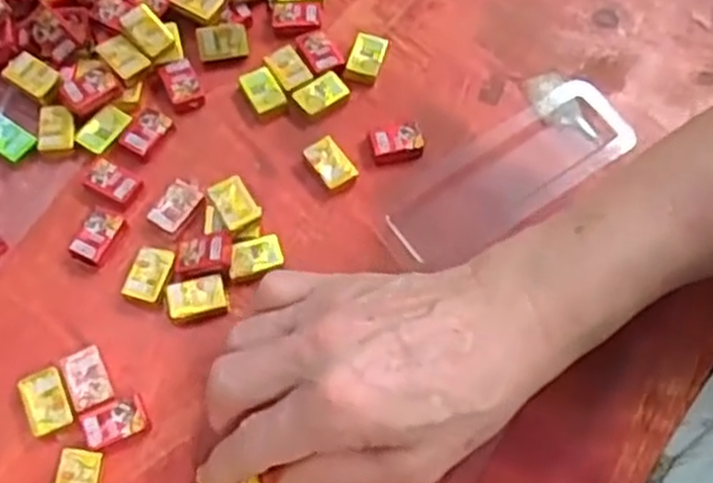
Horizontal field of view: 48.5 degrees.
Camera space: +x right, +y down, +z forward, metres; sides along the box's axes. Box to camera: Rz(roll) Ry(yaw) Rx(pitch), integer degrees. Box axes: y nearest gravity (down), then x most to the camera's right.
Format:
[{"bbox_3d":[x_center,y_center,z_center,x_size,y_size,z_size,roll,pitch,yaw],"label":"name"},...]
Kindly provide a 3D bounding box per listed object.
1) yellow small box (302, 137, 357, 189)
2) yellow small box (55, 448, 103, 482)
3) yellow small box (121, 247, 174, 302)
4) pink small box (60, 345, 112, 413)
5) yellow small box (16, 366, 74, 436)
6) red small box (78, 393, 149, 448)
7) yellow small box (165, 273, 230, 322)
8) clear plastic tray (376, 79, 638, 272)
[{"bbox_3d":[-0.013,-0.038,0.385,0.016,0.010,0.027,-34,72,-17],"label":"yellow small box"},{"bbox_3d":[-0.112,0.097,0.319,0.017,0.007,0.026,4,65,-2],"label":"yellow small box"},{"bbox_3d":[-0.093,0.015,0.358,0.017,0.007,0.025,16,66,4],"label":"yellow small box"},{"bbox_3d":[-0.115,0.058,0.338,0.016,0.008,0.027,-22,69,-13],"label":"pink small box"},{"bbox_3d":[-0.129,0.067,0.331,0.017,0.010,0.026,-23,69,-13],"label":"yellow small box"},{"bbox_3d":[-0.101,0.075,0.330,0.026,0.007,0.016,-18,68,-11],"label":"red small box"},{"bbox_3d":[-0.071,0.025,0.354,0.026,0.007,0.017,-11,67,-8],"label":"yellow small box"},{"bbox_3d":[0.072,-0.033,0.387,0.137,0.010,0.051,-33,71,-17],"label":"clear plastic tray"}]

